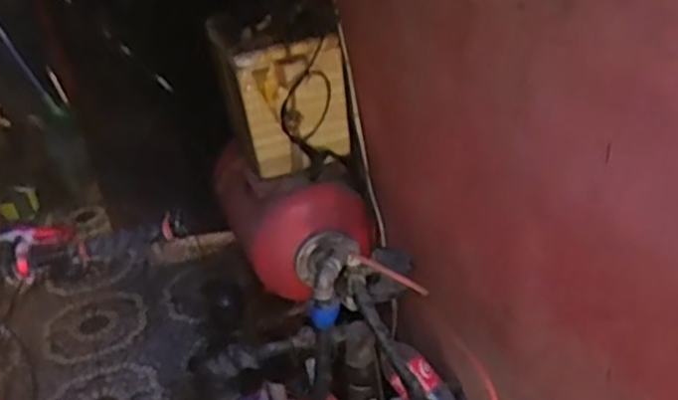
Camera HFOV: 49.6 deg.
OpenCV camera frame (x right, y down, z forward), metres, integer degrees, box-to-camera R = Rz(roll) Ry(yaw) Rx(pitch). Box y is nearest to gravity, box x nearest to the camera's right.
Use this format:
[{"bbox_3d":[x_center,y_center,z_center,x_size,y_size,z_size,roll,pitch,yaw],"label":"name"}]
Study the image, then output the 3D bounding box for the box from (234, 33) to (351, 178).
[{"bbox_3d":[-0.095,-0.211,1.688,0.246,0.285,0.074,-13,31,-9],"label":"box"}]

